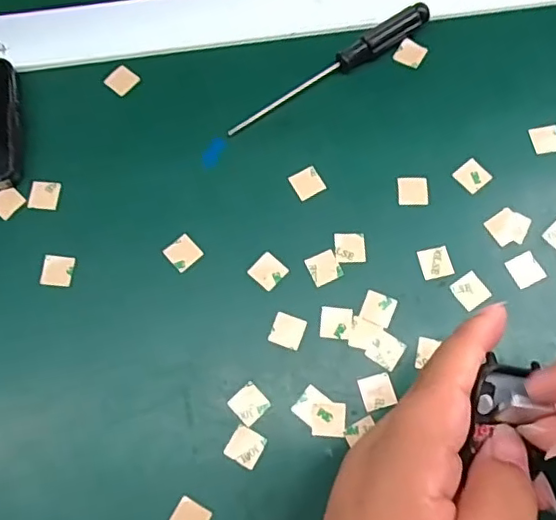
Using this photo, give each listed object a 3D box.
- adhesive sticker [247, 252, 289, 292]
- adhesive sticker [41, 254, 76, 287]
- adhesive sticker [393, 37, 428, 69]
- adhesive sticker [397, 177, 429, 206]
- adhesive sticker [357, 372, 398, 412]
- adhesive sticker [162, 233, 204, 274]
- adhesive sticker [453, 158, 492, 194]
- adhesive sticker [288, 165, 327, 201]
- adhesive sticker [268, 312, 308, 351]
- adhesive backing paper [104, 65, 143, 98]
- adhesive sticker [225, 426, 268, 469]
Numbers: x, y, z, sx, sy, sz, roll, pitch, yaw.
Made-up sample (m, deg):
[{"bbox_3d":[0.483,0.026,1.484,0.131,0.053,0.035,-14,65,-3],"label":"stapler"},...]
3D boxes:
[{"bbox_3d":[-0.005,0.006,0.287,0.016,0.004,0.016,40,76,11],"label":"adhesive sticker"},{"bbox_3d":[-0.113,0.005,0.289,0.015,0.004,0.016,2,71,2],"label":"adhesive sticker"},{"bbox_3d":[0.077,-0.119,0.325,0.016,0.004,0.016,30,74,11],"label":"adhesive sticker"},{"bbox_3d":[0.072,-0.037,0.298,0.016,0.004,0.015,-1,71,1],"label":"adhesive sticker"},{"bbox_3d":[0.047,0.063,0.268,0.016,0.004,0.015,-14,72,-5],"label":"adhesive sticker"},{"bbox_3d":[-0.049,-0.004,0.292,0.016,0.004,0.017,-41,79,-13],"label":"adhesive sticker"},{"bbox_3d":[0.104,-0.045,0.301,0.017,0.004,0.016,-37,75,-13],"label":"adhesive sticker"},{"bbox_3d":[0.016,-0.041,0.303,0.016,0.004,0.016,-28,74,-7],"label":"adhesive sticker"},{"bbox_3d":[0.005,0.035,0.277,0.015,0.004,0.015,19,72,7],"label":"adhesive sticker"},{"bbox_3d":[-0.090,-0.103,0.325,0.017,0.004,0.017,37,72,13],"label":"adhesive backing paper"},{"bbox_3d":[-0.015,0.086,0.259,0.015,0.004,0.016,30,74,11],"label":"adhesive sticker"}]

